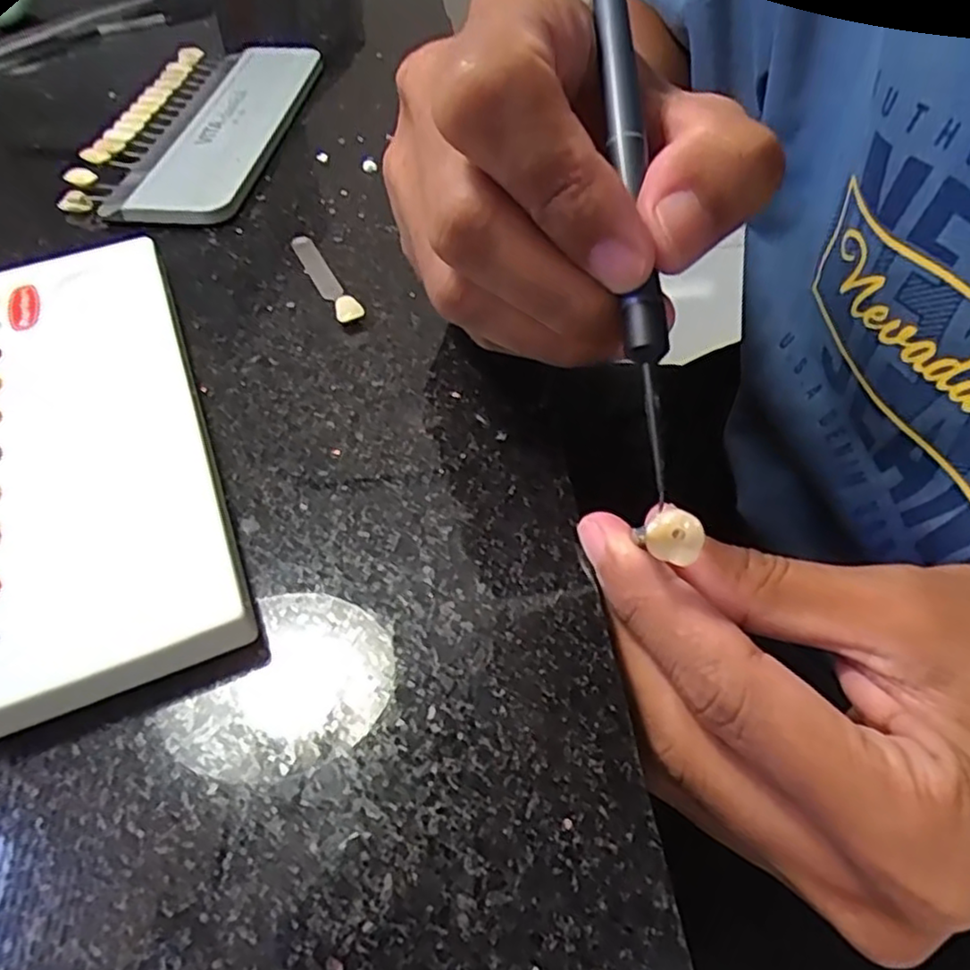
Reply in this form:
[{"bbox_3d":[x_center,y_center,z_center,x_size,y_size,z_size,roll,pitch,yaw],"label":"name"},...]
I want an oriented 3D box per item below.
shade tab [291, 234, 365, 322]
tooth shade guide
[{"bbox_3d":[-0.052,-0.067,0.227,0.008,0.006,0.055,-24,53,-16],"label":"shade tab"},{"bbox_3d":[-0.116,-0.151,0.294,0.067,0.010,0.144,3,50,6],"label":"tooth shade guide"}]

